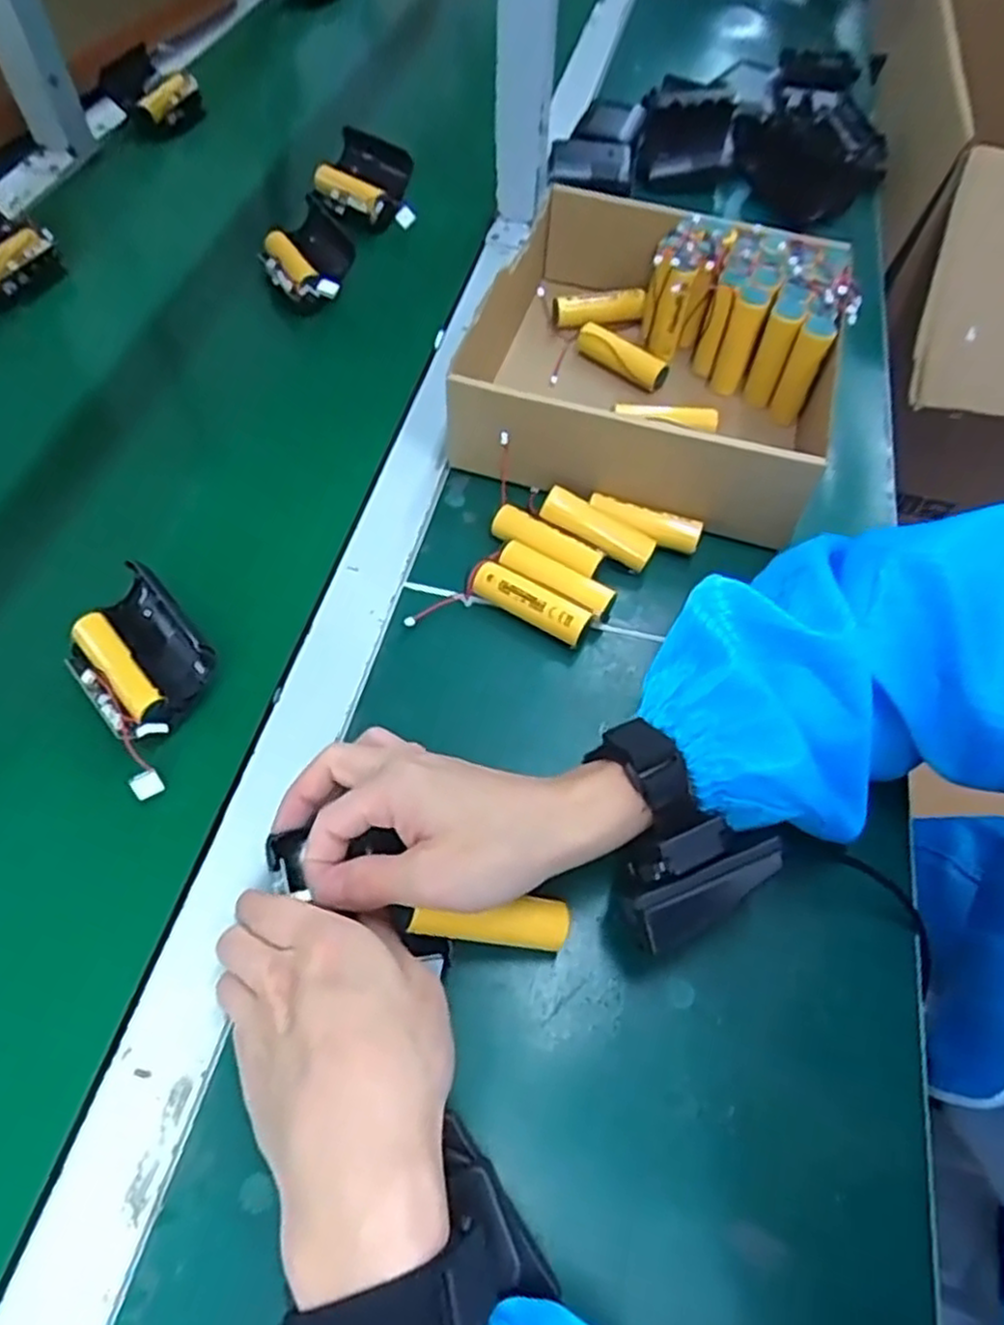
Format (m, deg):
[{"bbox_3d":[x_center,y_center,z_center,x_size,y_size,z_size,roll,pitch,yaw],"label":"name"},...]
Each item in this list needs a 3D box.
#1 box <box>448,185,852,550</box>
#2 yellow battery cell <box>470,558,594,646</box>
[{"bbox_3d":[0.112,-0.214,0.503,0.229,0.072,0.236,17,58,7],"label":"box"},{"bbox_3d":[0.017,-0.034,0.433,0.072,0.022,0.019,28,60,13],"label":"yellow battery cell"}]

